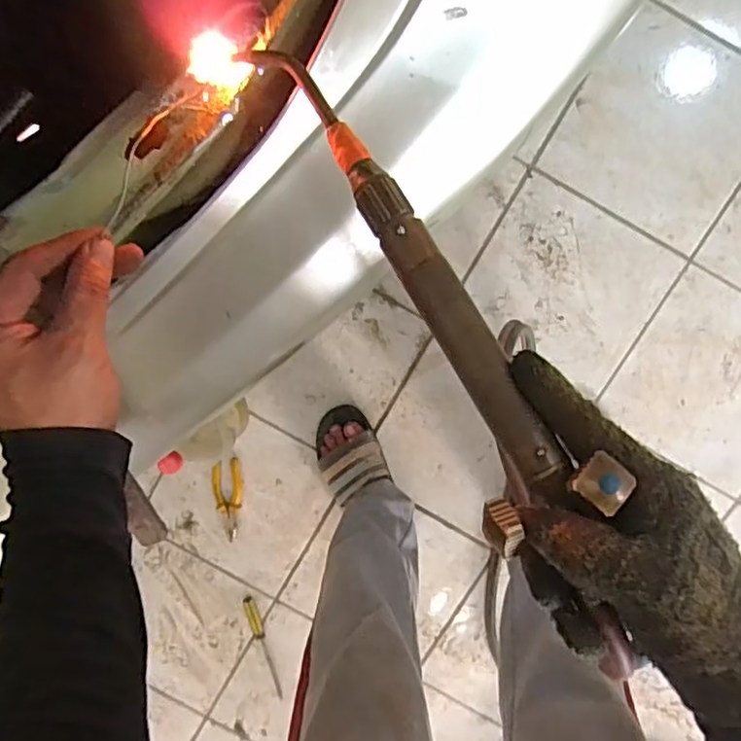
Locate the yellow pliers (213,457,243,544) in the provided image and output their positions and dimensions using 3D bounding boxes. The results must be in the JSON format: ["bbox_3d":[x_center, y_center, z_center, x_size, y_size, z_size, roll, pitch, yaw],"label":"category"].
[{"bbox_3d":[-0.262,0.237,1.179,0.053,0.013,0.156,4,100,4],"label":"yellow pliers"}]

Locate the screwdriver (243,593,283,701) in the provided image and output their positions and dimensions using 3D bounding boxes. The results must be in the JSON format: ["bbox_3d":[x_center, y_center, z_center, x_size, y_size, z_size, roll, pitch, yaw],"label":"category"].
[{"bbox_3d":[-0.206,0.529,1.231,0.026,0.018,0.213,-13,98,7],"label":"screwdriver"}]

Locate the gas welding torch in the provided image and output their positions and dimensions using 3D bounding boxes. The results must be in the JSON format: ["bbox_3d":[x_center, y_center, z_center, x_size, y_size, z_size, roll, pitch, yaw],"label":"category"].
[{"bbox_3d":[0.015,-0.057,0.335,0.058,0.029,0.306,-31,75,3],"label":"gas welding torch"}]

